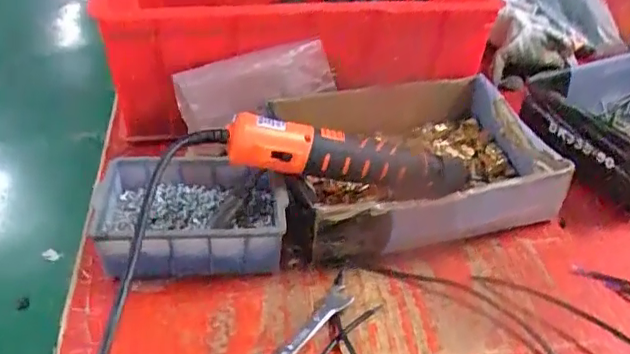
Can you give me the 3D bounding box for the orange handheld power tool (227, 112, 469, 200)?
[{"bbox_3d":[0.038,-0.012,0.501,0.236,0.055,0.046,10,33,-27],"label":"orange handheld power tool"}]

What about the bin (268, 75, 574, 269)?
[{"bbox_3d":[0.083,-0.014,0.535,0.240,0.065,0.172,-9,40,-14],"label":"bin"}]

